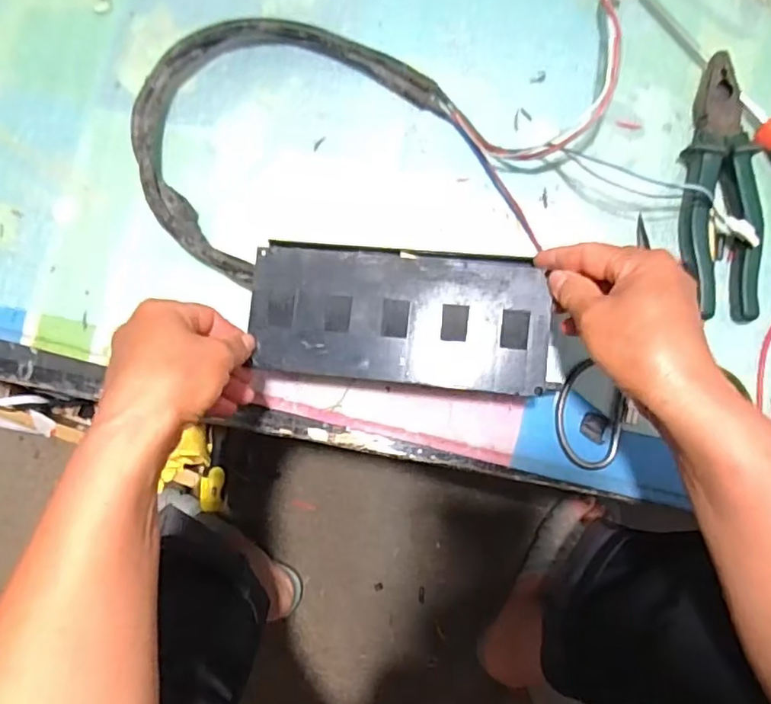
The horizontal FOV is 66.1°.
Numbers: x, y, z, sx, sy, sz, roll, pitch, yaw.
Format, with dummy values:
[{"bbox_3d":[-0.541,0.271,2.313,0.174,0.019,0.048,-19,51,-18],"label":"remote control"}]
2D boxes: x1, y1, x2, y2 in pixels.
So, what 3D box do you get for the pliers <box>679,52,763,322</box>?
[{"bbox_3d":[0.249,-0.121,0.439,0.053,0.026,0.189,4,85,5],"label":"pliers"}]

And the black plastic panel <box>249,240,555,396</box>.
[{"bbox_3d":[0.008,-0.024,0.402,0.199,0.013,0.091,6,85,6],"label":"black plastic panel"}]

